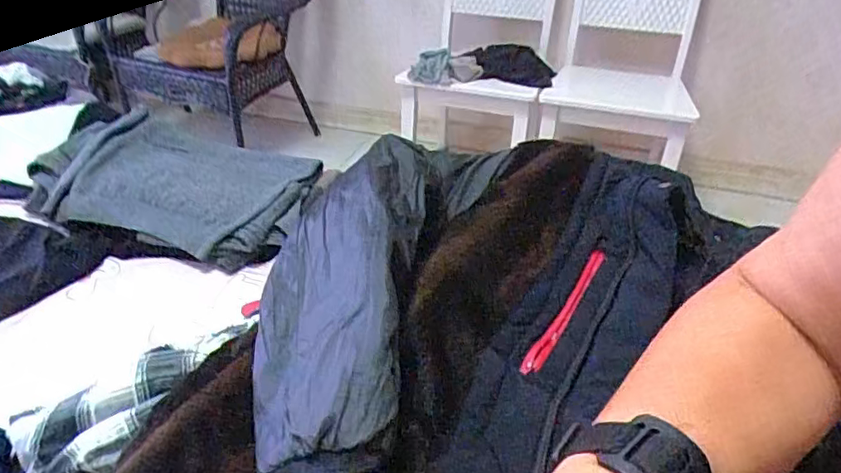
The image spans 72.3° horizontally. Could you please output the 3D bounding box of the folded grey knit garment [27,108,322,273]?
[{"bbox_3d":[-0.429,-0.103,1.055,0.496,0.118,0.361,14,29,22],"label":"folded grey knit garment"}]

